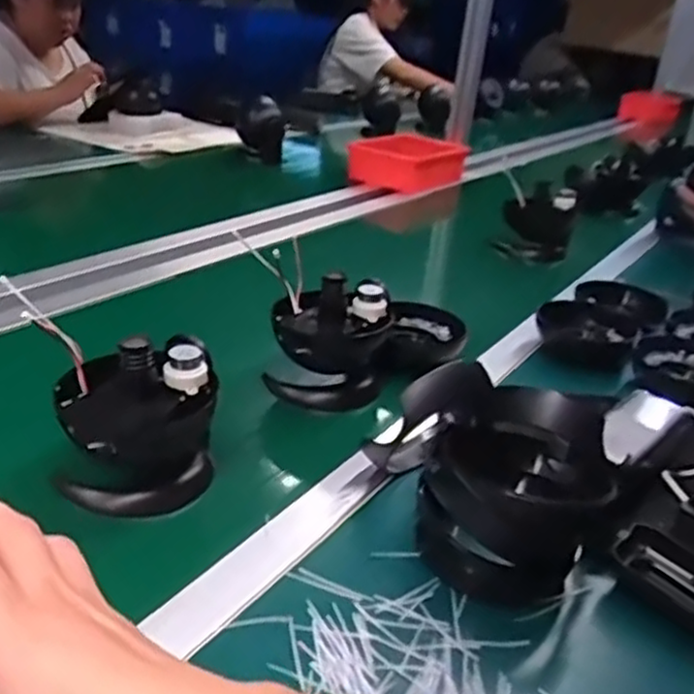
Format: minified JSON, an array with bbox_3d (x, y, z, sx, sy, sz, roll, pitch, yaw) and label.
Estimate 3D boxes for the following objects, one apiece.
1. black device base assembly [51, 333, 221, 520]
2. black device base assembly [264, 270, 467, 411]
[{"bbox_3d":[-0.160,0.052,0.559,0.113,0.118,0.090,0,27,-14],"label":"black device base assembly"},{"bbox_3d":[0.026,-0.022,0.760,0.225,0.120,0.094,-14,33,-36],"label":"black device base assembly"}]

